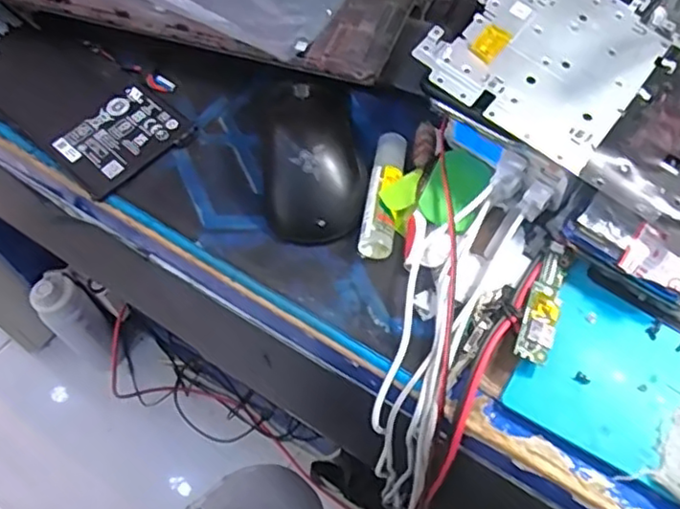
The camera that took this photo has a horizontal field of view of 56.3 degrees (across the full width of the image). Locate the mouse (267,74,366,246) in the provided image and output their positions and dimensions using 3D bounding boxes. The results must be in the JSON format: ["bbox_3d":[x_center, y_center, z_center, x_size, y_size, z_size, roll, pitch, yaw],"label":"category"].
[{"bbox_3d":[-0.018,-0.068,0.407,0.060,0.031,0.118,-5,72,0],"label":"mouse"}]

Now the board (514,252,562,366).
[{"bbox_3d":[0.113,0.029,0.355,0.019,0.013,0.070,17,60,13],"label":"board"}]

